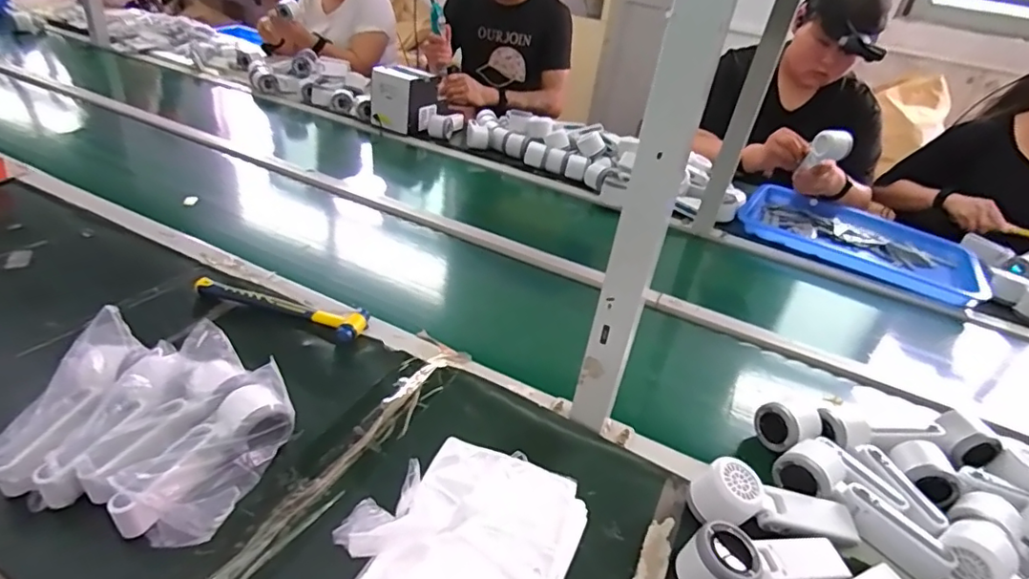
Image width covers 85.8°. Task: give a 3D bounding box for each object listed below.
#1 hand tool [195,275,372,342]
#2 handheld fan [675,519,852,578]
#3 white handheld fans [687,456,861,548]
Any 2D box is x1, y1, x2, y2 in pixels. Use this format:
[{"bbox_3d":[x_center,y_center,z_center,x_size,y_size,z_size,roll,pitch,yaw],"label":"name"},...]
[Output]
[{"bbox_3d":[-0.320,0.021,0.755,0.240,0.023,0.058,13,36,9],"label":"hand tool"},{"bbox_3d":[0.232,0.250,0.503,0.162,0.059,0.058,3,34,-8],"label":"handheld fan"},{"bbox_3d":[0.263,0.217,0.555,0.166,0.059,0.053,8,34,0],"label":"white handheld fans"}]

